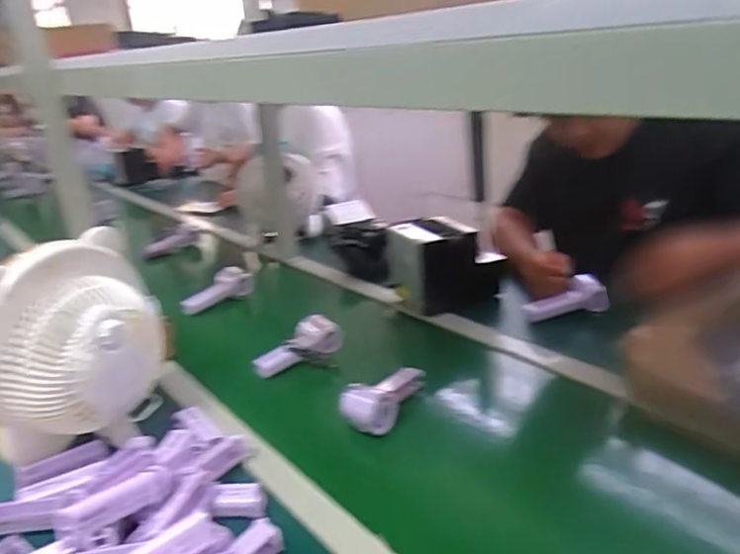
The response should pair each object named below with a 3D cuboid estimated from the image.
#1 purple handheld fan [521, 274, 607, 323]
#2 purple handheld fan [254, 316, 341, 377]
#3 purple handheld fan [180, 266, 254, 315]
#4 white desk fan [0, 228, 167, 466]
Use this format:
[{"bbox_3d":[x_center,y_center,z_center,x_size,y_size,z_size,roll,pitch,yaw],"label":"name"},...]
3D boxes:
[{"bbox_3d":[0.342,0.043,1.044,0.142,0.045,0.058,-18,22,1],"label":"purple handheld fan"},{"bbox_3d":[-0.124,0.118,0.988,0.147,0.051,0.075,-18,25,-30],"label":"purple handheld fan"},{"bbox_3d":[-0.326,0.029,1.261,0.154,0.051,0.066,-30,31,-25],"label":"purple handheld fan"},{"bbox_3d":[-0.386,0.095,0.763,0.223,0.245,0.130,-21,27,-34],"label":"white desk fan"}]

